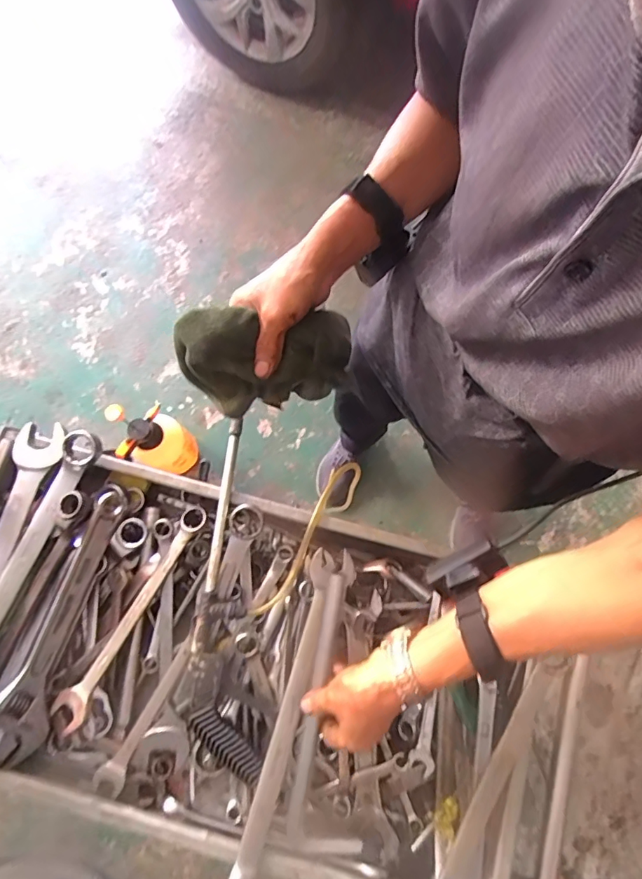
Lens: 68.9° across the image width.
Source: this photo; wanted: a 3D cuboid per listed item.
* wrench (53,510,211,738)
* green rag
[{"bbox_3d":[-0.210,0.189,0.523,0.034,0.015,0.255,28,79,7],"label":"wrench"},{"bbox_3d":[-0.047,-0.081,0.450,0.166,0.092,0.070,-14,75,-6],"label":"green rag"}]

